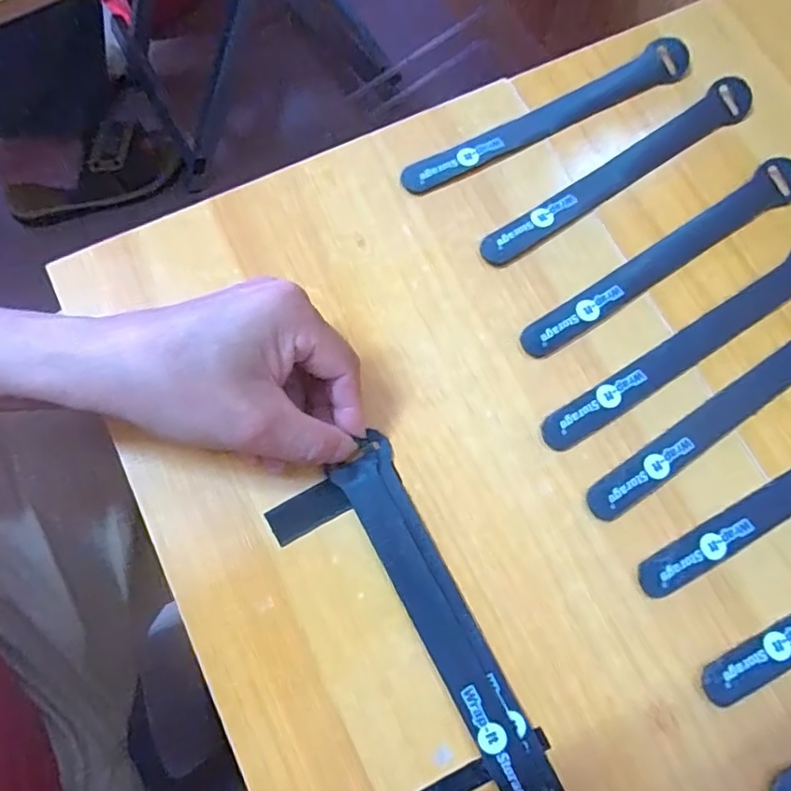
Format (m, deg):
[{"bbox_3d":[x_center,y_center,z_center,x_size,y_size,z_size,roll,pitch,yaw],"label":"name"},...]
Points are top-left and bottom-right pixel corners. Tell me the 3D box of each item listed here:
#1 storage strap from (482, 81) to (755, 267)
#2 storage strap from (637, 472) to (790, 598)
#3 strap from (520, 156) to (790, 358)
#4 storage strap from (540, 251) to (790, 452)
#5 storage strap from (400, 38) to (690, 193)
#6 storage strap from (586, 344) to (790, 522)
[{"bbox_3d":[0.134,-0.135,0.349,0.200,0.006,0.023,-32,78,-9],"label":"storage strap"},{"bbox_3d":[0.210,0.047,0.303,0.195,0.008,0.024,-27,78,-7],"label":"storage strap"},{"bbox_3d":[0.155,-0.080,0.337,0.197,0.010,0.024,-32,81,-9],"label":"strap"},{"bbox_3d":[0.164,-0.029,0.322,0.198,0.006,0.024,-30,78,-8],"label":"storage strap"},{"bbox_3d":[0.092,-0.170,0.358,0.196,0.012,0.023,-27,77,-7],"label":"storage strap"},{"bbox_3d":[0.184,0.004,0.313,0.197,0.007,0.024,-32,78,-9],"label":"storage strap"}]

